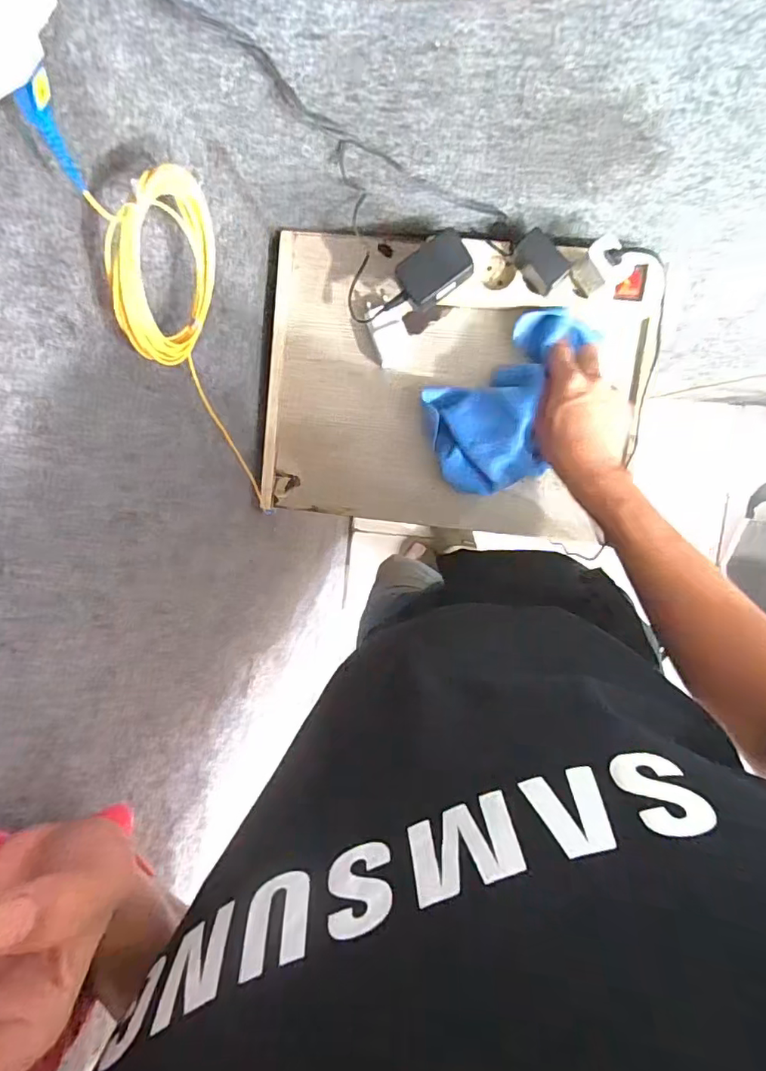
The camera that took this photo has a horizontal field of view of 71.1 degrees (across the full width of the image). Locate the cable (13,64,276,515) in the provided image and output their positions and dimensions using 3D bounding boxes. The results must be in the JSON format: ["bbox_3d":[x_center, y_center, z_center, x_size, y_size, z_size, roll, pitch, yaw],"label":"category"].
[{"bbox_3d":[-0.129,-0.144,0.384,0.018,0.367,0.106,9,75,3],"label":"cable"}]

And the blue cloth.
[{"bbox_3d":[0.139,-0.134,0.538,0.199,0.056,0.129,-34,94,8],"label":"blue cloth"}]

